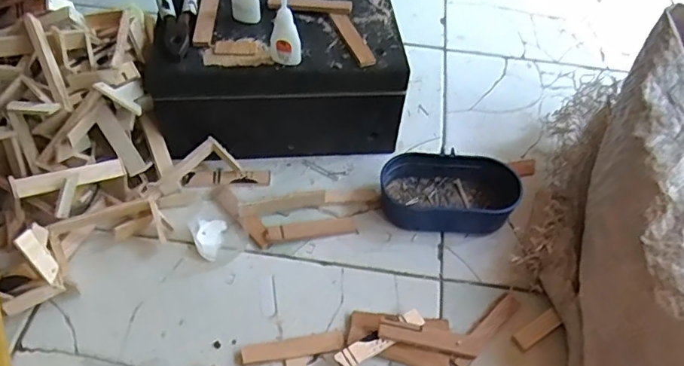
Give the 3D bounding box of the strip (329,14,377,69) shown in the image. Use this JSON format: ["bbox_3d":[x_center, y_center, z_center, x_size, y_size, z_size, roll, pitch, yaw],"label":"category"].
[{"bbox_3d":[0.013,-0.162,0.611,0.021,0.009,0.092,-15,54,-16],"label":"strip"}]

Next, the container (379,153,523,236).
[{"bbox_3d":[0.121,0.009,0.624,0.156,0.043,0.083,4,51,-1],"label":"container"}]

